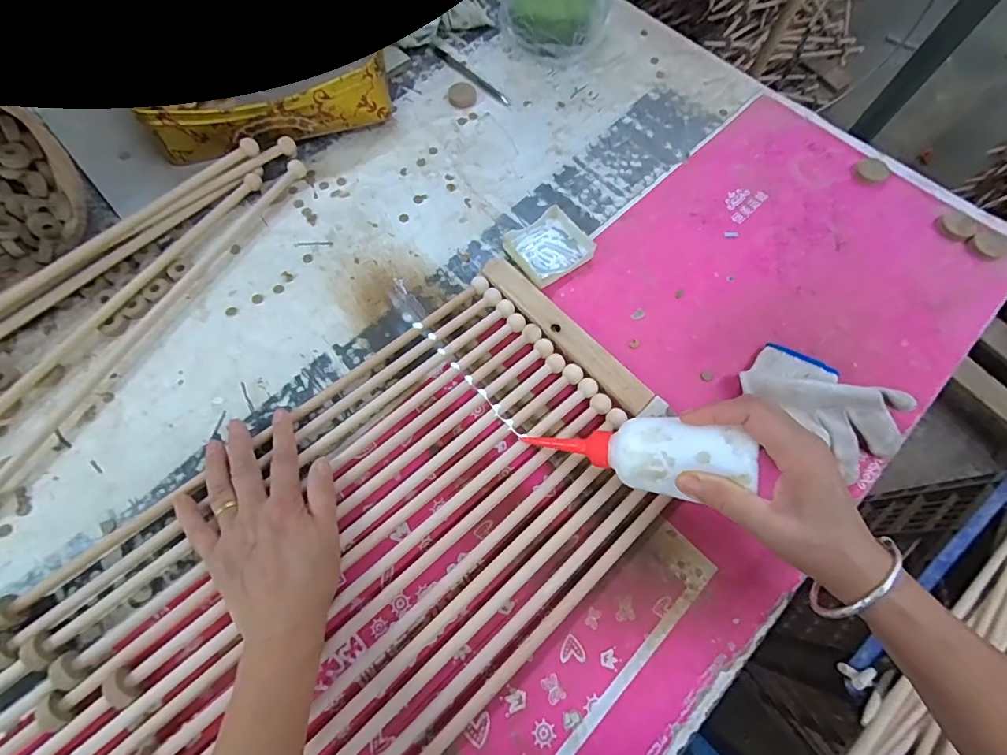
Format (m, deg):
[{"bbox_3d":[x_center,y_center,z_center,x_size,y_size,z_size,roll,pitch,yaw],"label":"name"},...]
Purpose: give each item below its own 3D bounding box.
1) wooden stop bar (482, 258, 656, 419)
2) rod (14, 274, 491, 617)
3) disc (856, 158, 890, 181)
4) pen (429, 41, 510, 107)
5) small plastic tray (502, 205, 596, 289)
[{"bbox_3d":[0.059,-0.045,0.454,0.036,0.019,0.211,-38,74,-15],"label":"wooden stop bar"},{"bbox_3d":[-0.286,0.107,0.386,0.694,0.016,0.018,-38,74,-14],"label":"rod"},{"bbox_3d":[0.437,-0.247,0.539,0.035,0.007,0.035,0,68,-1],"label":"disc"},{"bbox_3d":[-0.046,-0.401,0.600,0.013,0.006,0.148,-42,75,-16],"label":"pen"},{"bbox_3d":[0.049,-0.143,0.495,0.079,0.017,0.075,-32,72,-13],"label":"small plastic tray"}]

